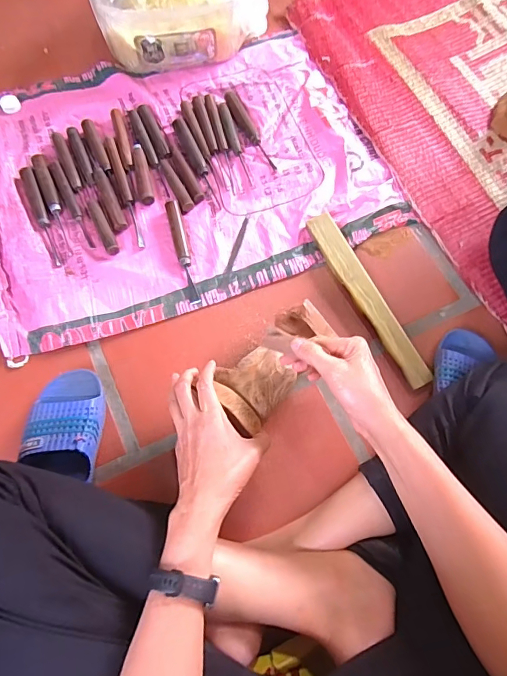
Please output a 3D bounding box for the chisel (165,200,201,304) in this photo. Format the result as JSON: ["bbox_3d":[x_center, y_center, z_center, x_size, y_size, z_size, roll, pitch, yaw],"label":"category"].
[{"bbox_3d":[-0.104,-0.130,0.640,0.020,0.014,0.167,-14,70,-6],"label":"chisel"}]

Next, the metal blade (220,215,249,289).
[{"bbox_3d":[-0.027,-0.131,0.654,0.012,0.004,0.135,15,70,5],"label":"metal blade"}]

